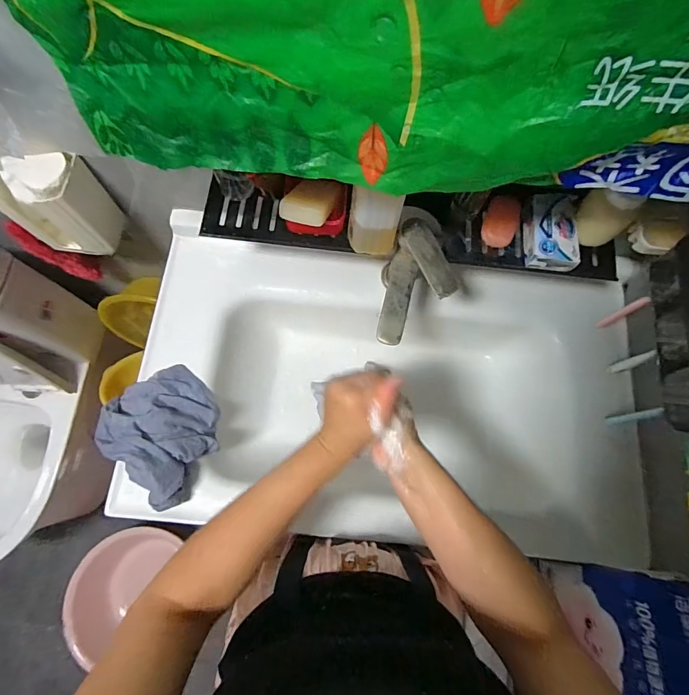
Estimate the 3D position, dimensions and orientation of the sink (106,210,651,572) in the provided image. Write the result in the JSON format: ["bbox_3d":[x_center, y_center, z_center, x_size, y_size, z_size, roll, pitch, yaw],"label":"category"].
[{"bbox_3d":[0.072,0.088,0.744,0.817,0.219,0.461,8,74,1],"label":"sink"}]

